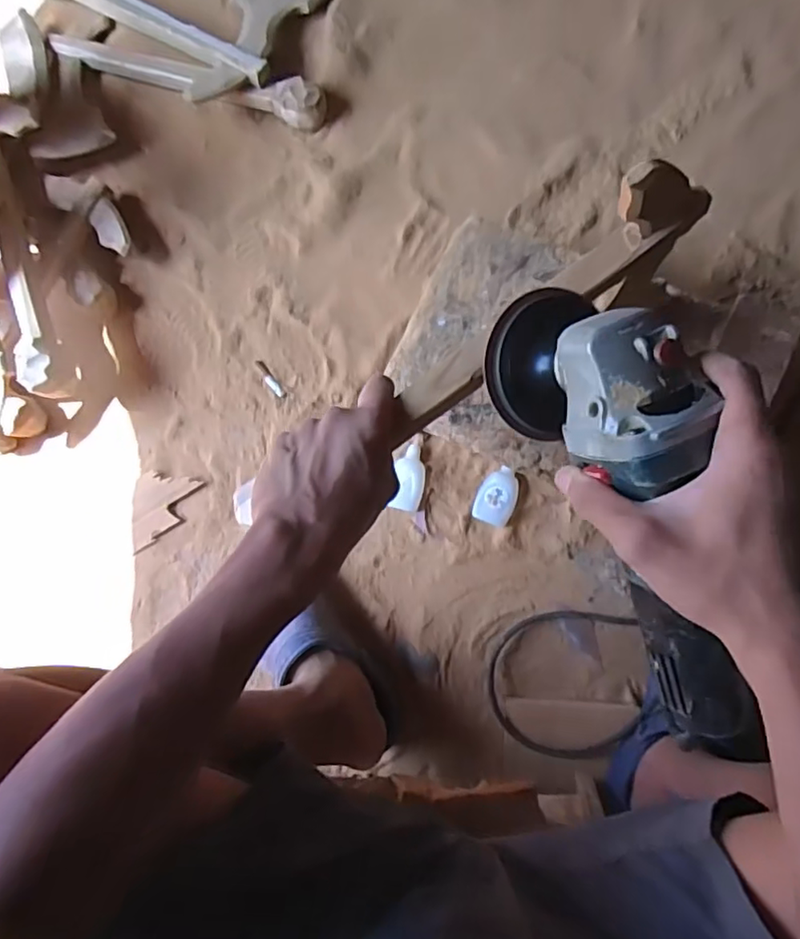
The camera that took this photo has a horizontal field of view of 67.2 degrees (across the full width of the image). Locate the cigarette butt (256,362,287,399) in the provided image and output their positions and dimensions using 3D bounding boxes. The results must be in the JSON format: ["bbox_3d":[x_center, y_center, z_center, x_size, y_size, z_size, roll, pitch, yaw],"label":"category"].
[{"bbox_3d":[-0.167,-0.115,0.771,0.012,0.004,0.060,-40,84,4],"label":"cigarette butt"}]

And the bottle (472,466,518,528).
[{"bbox_3d":[0.116,0.031,0.708,0.044,0.018,0.069,20,90,8],"label":"bottle"}]

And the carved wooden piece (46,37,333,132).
[{"bbox_3d":[-0.278,-0.509,0.783,0.374,0.040,0.050,16,89,8],"label":"carved wooden piece"}]

